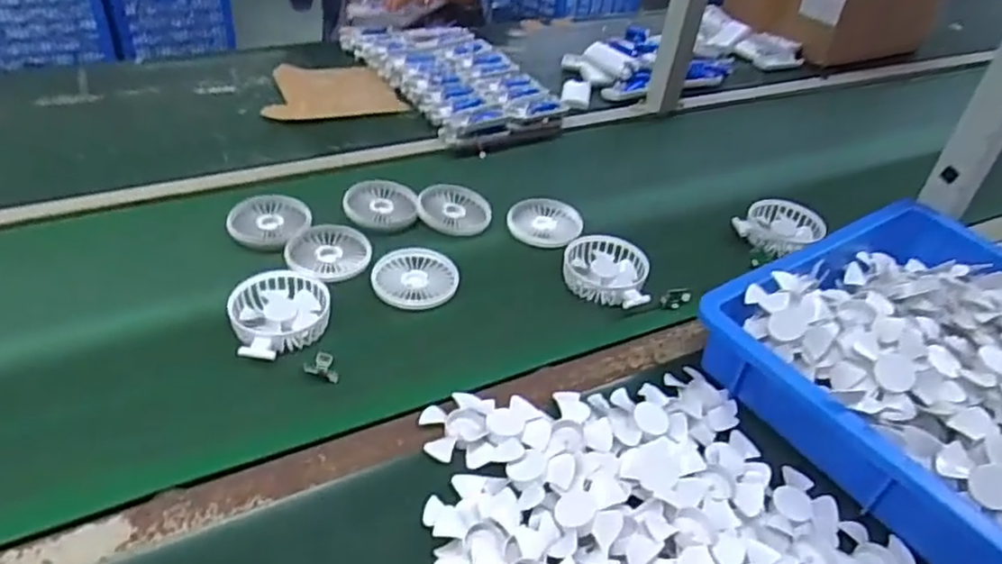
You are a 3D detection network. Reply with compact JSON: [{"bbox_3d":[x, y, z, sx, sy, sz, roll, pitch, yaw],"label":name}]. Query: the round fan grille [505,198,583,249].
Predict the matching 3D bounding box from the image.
[{"bbox_3d":[0.052,-0.072,0.836,0.078,0.021,0.076,4,40,-4],"label":"round fan grille"}]

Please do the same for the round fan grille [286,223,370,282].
[{"bbox_3d":[-0.183,-0.031,0.746,0.086,0.012,0.095,-12,43,-22],"label":"round fan grille"}]

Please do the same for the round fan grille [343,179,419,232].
[{"bbox_3d":[-0.144,-0.094,0.826,0.087,0.011,0.087,4,40,-4],"label":"round fan grille"}]

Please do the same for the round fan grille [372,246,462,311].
[{"bbox_3d":[-0.090,-0.008,0.734,0.088,0.007,0.098,2,40,-6],"label":"round fan grille"}]

